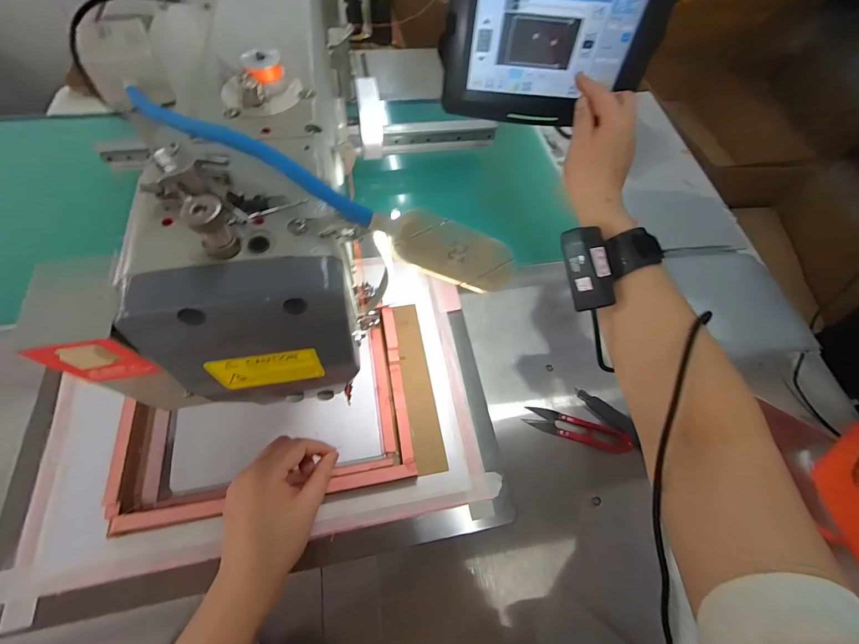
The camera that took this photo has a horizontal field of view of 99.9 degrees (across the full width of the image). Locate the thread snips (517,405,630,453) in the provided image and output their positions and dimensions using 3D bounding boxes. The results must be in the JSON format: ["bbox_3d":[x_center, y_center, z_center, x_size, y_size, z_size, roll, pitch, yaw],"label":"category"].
[{"bbox_3d":[0.164,0.119,0.399,0.113,0.007,0.027,18,62,6],"label":"thread snips"}]

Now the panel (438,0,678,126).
[{"bbox_3d":[0.115,-0.284,0.371,0.192,0.132,0.038,3,50,-2],"label":"panel"}]

